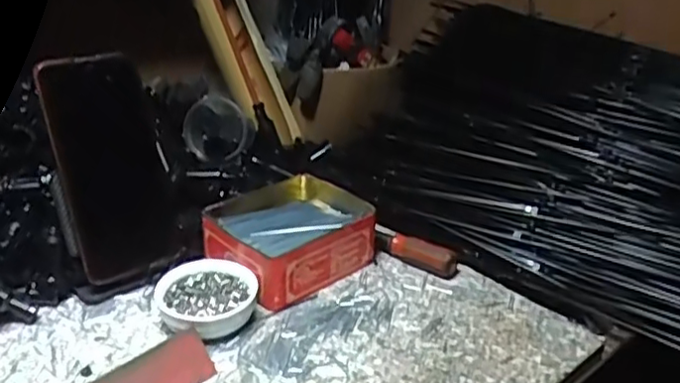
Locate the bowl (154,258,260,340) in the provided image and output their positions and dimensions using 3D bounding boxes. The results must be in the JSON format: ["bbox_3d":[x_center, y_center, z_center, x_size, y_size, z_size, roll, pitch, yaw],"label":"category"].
[{"bbox_3d":[-0.097,0.081,0.474,0.069,0.027,0.080,-8,28,-21],"label":"bowl"}]

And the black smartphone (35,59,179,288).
[{"bbox_3d":[-0.169,-0.021,0.492,0.083,0.162,0.015,-20,16,-39],"label":"black smartphone"}]

